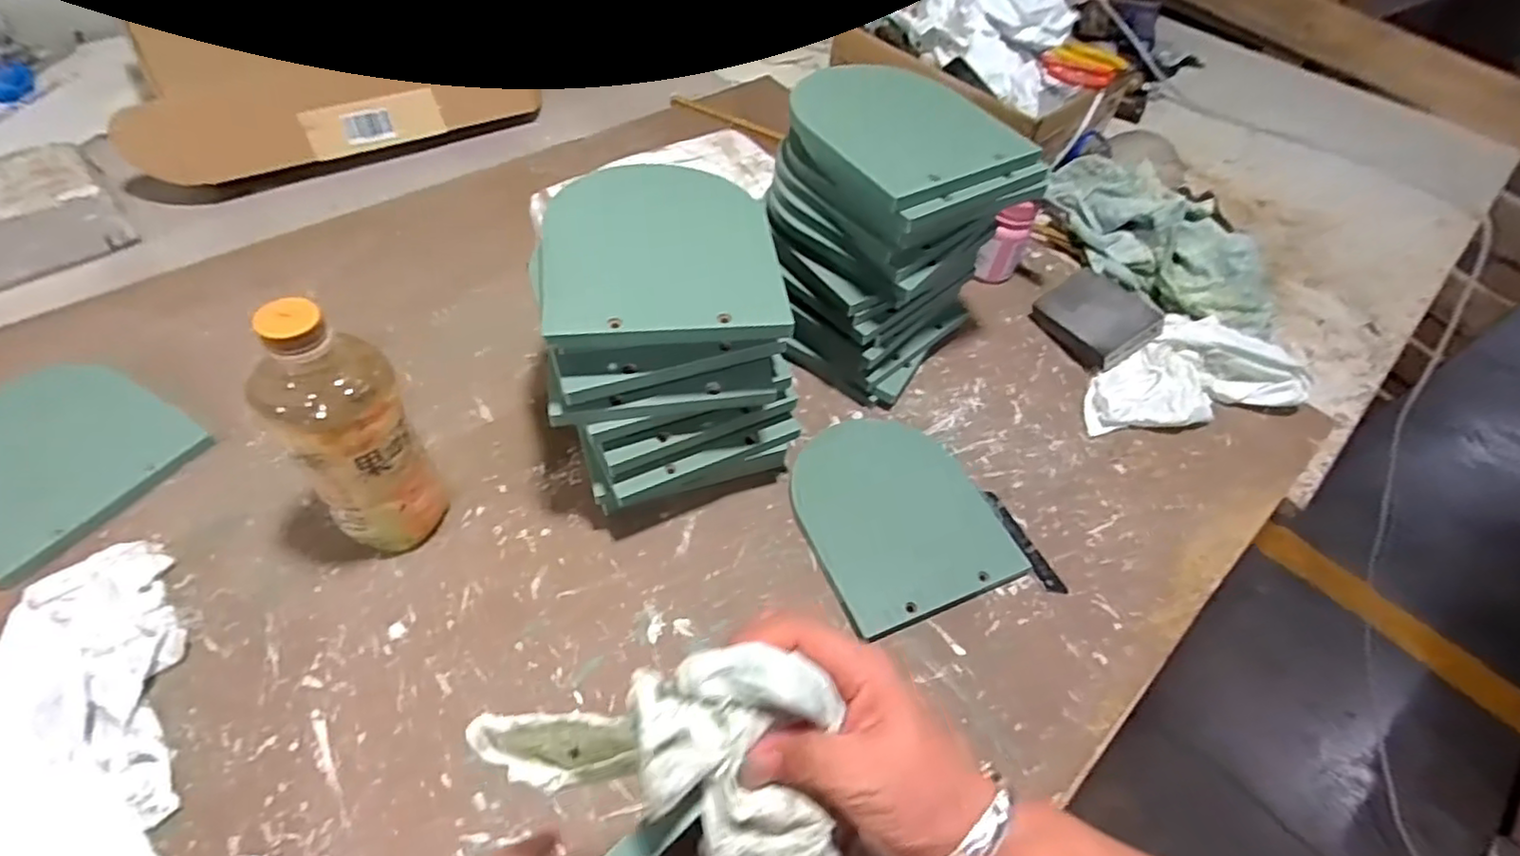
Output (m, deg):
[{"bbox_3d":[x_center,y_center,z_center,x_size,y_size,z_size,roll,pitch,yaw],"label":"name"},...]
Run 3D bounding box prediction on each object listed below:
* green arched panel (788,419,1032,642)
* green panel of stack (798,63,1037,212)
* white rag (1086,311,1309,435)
[{"bbox_3d":[0.107,0.066,0.526,0.147,0.016,0.169,-15,55,-17],"label":"green arched panel"},{"bbox_3d":[0.107,-0.235,0.509,0.138,0.013,0.165,-23,58,-22],"label":"green panel of stack"},{"bbox_3d":[0.404,-0.040,0.617,0.209,0.044,0.134,-29,60,-25],"label":"white rag"}]

